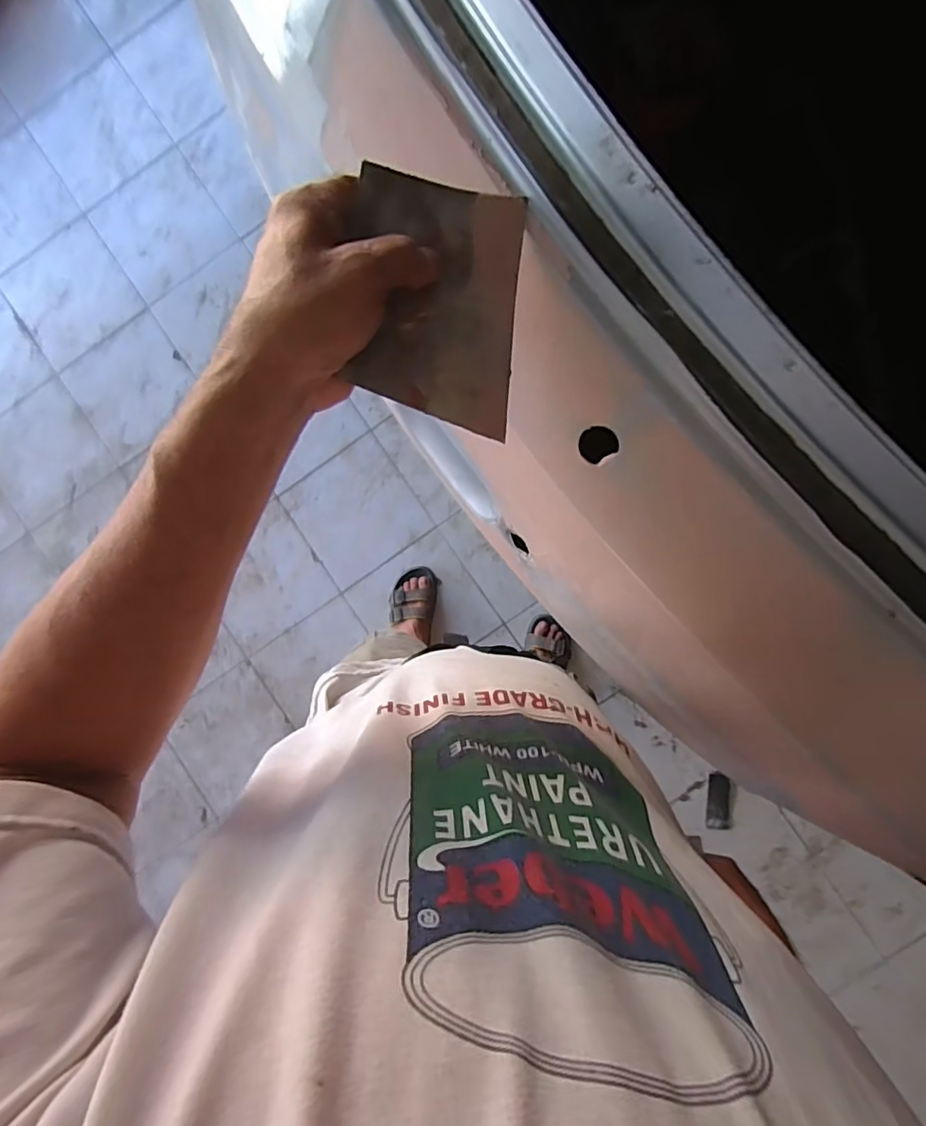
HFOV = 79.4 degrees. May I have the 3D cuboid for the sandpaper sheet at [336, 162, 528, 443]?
[{"bbox_3d":[-0.012,-0.147,0.312,0.091,0.011,0.136,6,85,-19],"label":"sandpaper sheet"}]

